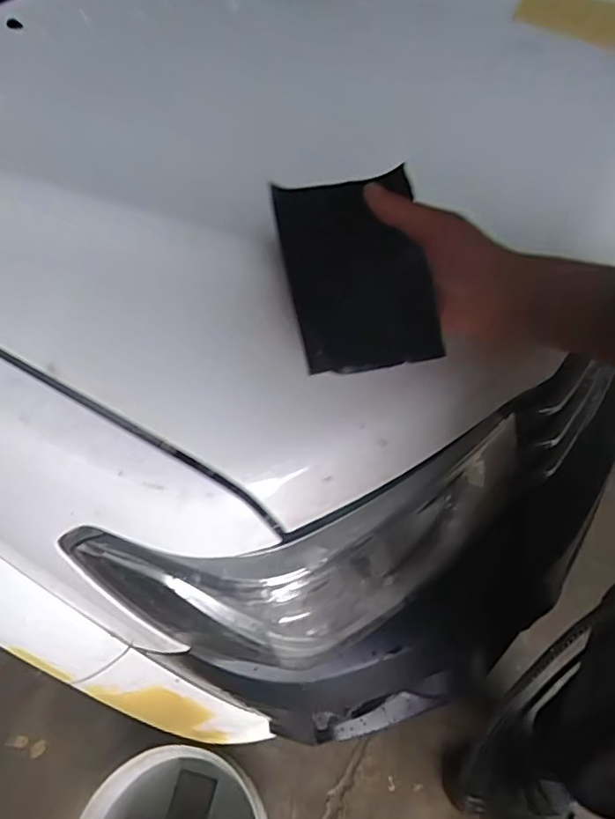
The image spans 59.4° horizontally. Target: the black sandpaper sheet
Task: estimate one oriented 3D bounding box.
[{"bbox_3d":[0.034,-0.097,0.378,0.095,0.026,0.136,-12,91,-7],"label":"black sandpaper sheet"}]

